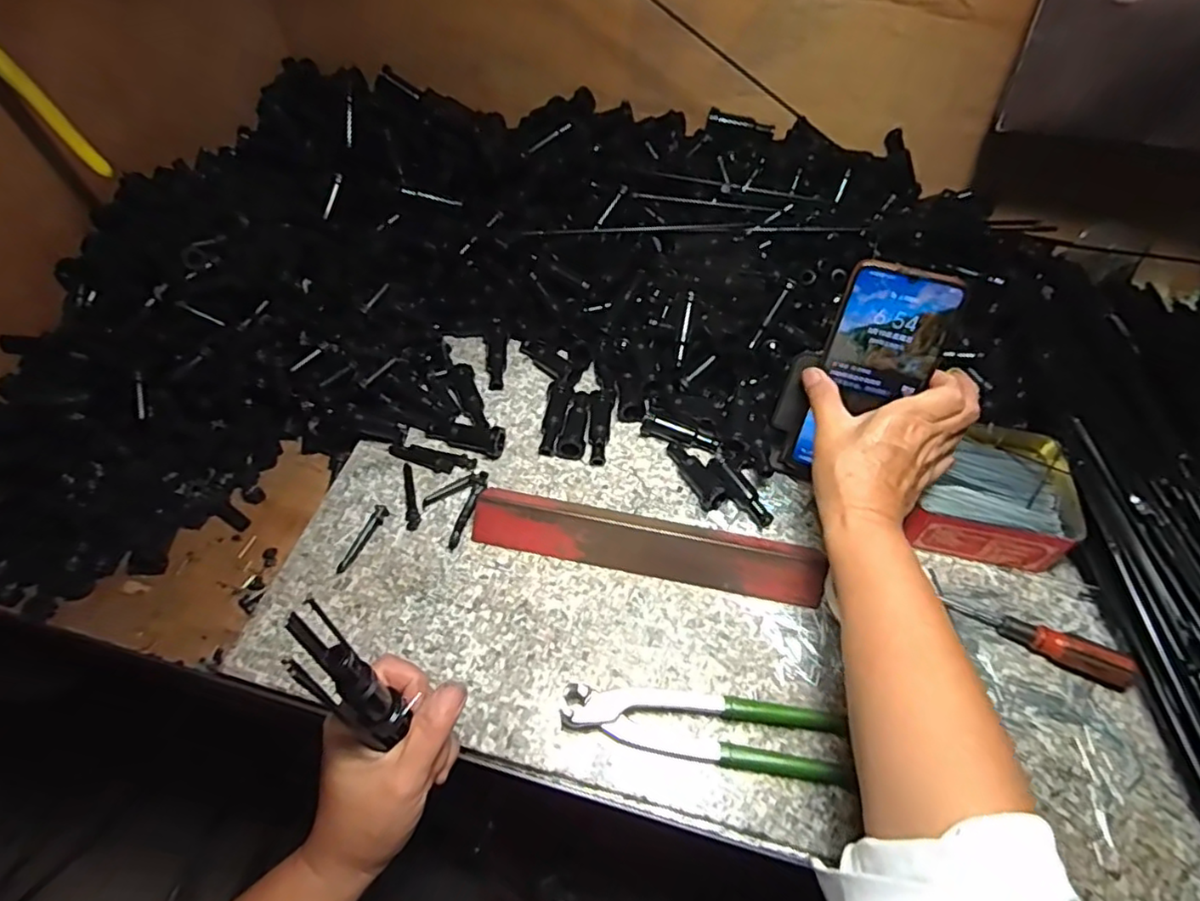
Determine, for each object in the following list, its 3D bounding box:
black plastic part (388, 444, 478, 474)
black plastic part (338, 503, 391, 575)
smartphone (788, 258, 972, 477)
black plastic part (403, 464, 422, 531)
[{"bbox_3d":[-0.138,0.005,0.530,0.075,0.006,0.021,15,54,9],"label":"black plastic part"},{"bbox_3d":[-0.177,0.066,0.484,0.014,0.004,0.060,15,54,9],"label":"black plastic part"},{"bbox_3d":[0.199,-0.051,0.481,0.076,0.170,0.012,16,30,6],"label":"smartphone"},{"bbox_3d":[-0.149,0.036,0.509,0.011,0.004,0.060,-11,54,-10],"label":"black plastic part"}]

